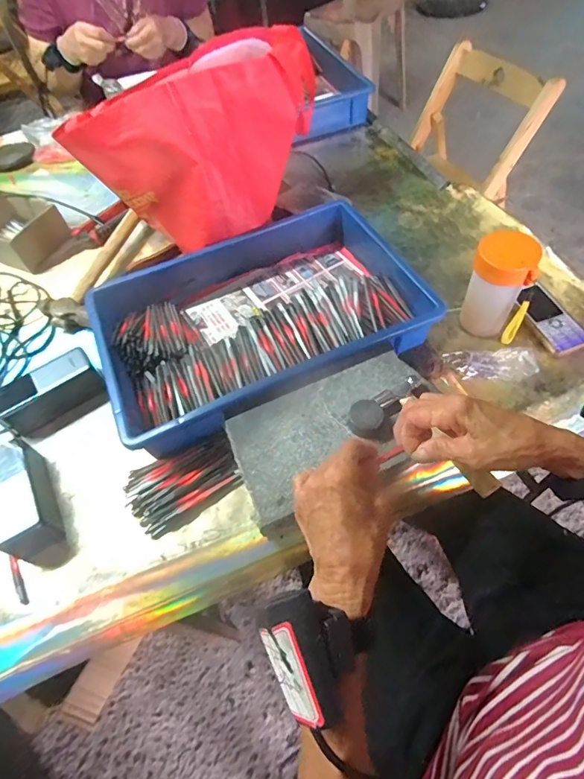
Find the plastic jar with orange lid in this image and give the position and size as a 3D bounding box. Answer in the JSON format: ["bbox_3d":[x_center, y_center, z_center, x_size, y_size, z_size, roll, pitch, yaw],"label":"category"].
[{"bbox_3d":[0.263,-0.131,0.555,0.068,0.142,0.059,19,61,18],"label":"plastic jar with orange lid"}]

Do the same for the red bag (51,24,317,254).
[{"bbox_3d":[-0.133,-0.393,0.660,0.236,0.188,0.304,19,61,18],"label":"red bag"}]

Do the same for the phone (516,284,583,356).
[{"bbox_3d":[0.358,-0.098,0.592,0.048,0.015,0.117,-16,56,-4],"label":"phone"}]

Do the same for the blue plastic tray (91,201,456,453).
[{"bbox_3d":[-0.050,-0.108,0.609,0.416,0.076,0.289,-24,57,-9],"label":"blue plastic tray"}]

